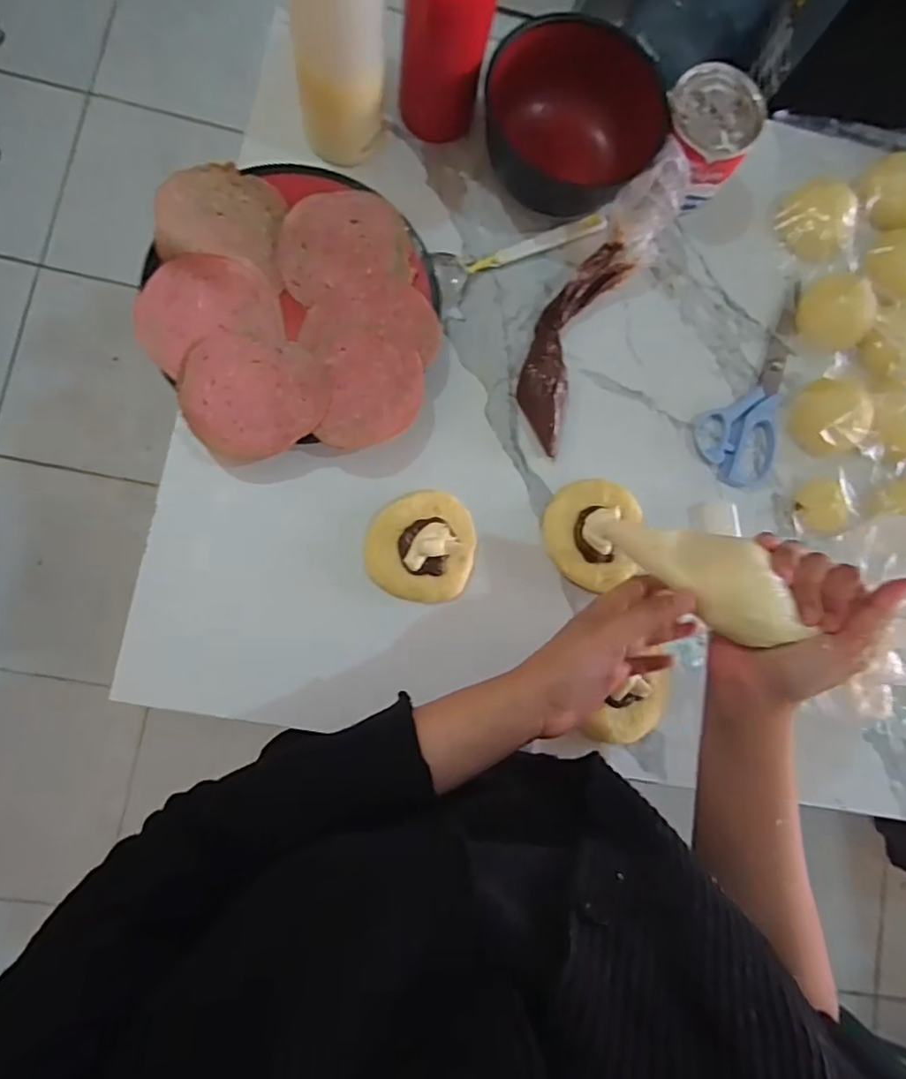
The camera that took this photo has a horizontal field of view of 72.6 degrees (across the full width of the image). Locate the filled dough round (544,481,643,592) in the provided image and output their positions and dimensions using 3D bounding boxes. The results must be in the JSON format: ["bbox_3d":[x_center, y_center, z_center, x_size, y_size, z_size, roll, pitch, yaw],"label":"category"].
[{"bbox_3d":[0.110,-0.004,0.495,0.072,0.023,0.087,9,82,-6],"label":"filled dough round"}]

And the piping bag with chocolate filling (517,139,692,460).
[{"bbox_3d":[0.110,-0.189,0.492,0.060,0.064,0.237,28,96,-4],"label":"piping bag with chocolate filling"}]

